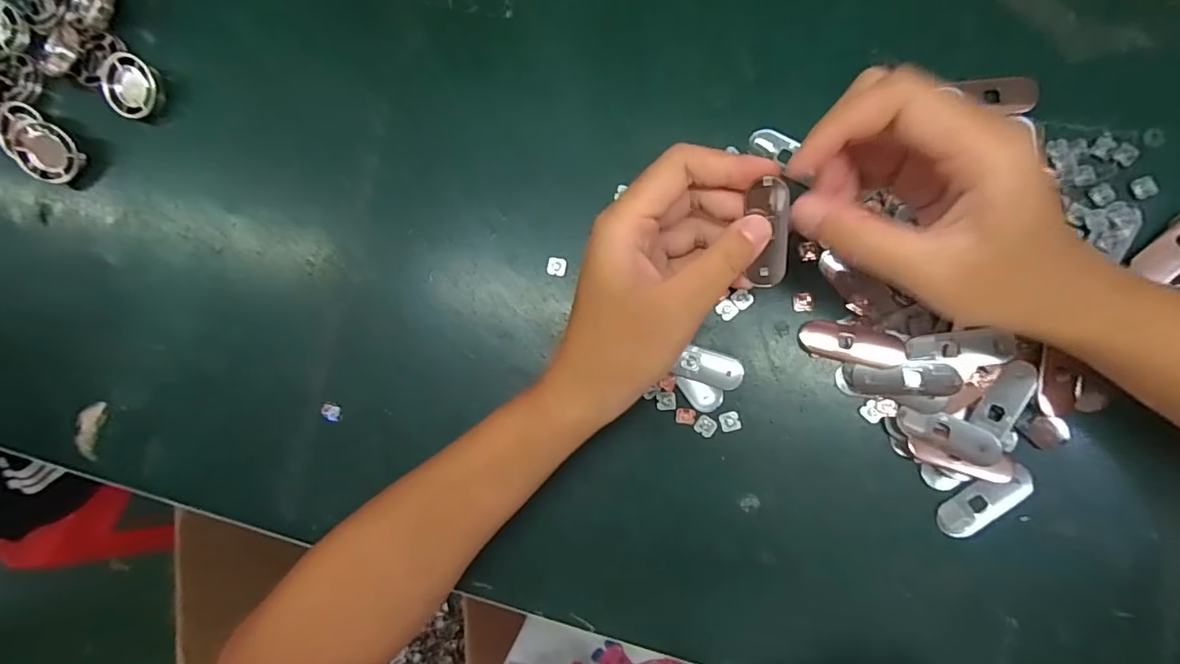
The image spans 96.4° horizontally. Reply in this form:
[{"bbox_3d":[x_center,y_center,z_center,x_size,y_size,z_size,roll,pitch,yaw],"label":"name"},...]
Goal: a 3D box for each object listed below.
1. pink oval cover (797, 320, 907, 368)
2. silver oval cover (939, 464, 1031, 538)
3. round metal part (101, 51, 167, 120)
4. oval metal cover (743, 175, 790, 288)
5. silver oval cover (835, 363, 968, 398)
[{"bbox_3d":[0.138,0.007,0.278,0.051,0.005,0.021,13,87,9],"label":"pink oval cover"},{"bbox_3d":[0.199,0.085,0.266,0.050,0.005,0.017,-41,81,3],"label":"silver oval cover"},{"bbox_3d":[-0.306,-0.163,0.353,0.039,0.005,0.039,17,102,-5],"label":"round metal part"},{"bbox_3d":[0.080,-0.042,0.236,0.017,0.004,0.047,-2,114,8],"label":"oval metal cover"},{"bbox_3d":[0.159,0.025,0.271,0.056,0.004,0.017,-1,85,8],"label":"silver oval cover"}]

